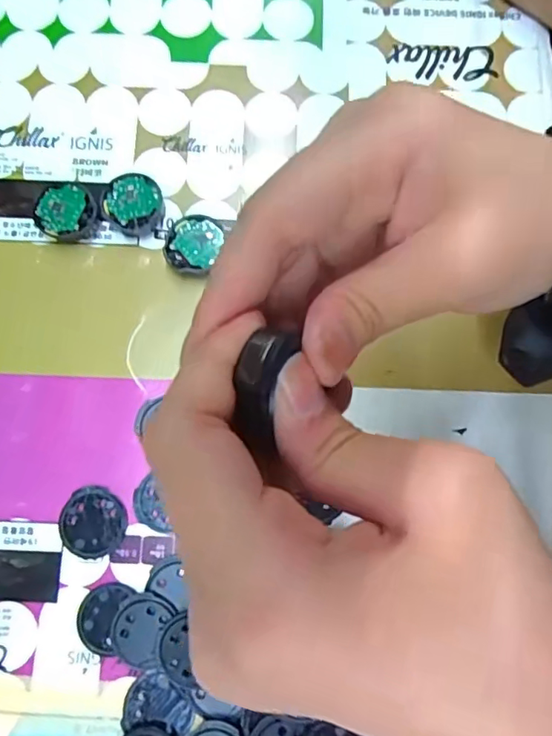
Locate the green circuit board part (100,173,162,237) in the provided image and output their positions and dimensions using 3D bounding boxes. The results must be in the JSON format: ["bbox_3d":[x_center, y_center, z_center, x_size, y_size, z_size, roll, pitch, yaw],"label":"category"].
[{"bbox_3d":[-0.071,-0.081,0.269,0.030,0.010,0.028,0,79,0],"label":"green circuit board part"}]

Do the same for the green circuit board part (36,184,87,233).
[{"bbox_3d":[-0.106,-0.078,0.268,0.023,0.010,0.024,0,79,0],"label":"green circuit board part"}]

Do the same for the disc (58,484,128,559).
[{"bbox_3d":[-0.083,0.070,0.242,0.029,0.004,0.030,0,79,0],"label":"disc"}]

